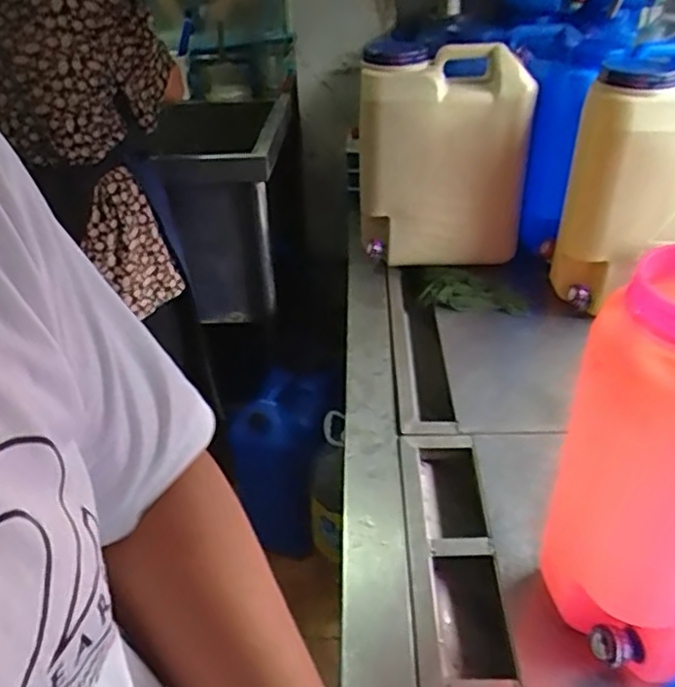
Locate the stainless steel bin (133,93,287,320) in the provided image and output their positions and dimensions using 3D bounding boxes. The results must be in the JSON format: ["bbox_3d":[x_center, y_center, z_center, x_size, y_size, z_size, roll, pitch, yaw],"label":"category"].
[{"bbox_3d":[-0.264,-0.348,1.583,0.299,0.401,0.488,-1,35,2],"label":"stainless steel bin"}]

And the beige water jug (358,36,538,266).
[{"bbox_3d":[0.200,-0.340,1.256,0.282,0.425,0.181,-12,36,-14],"label":"beige water jug"}]

